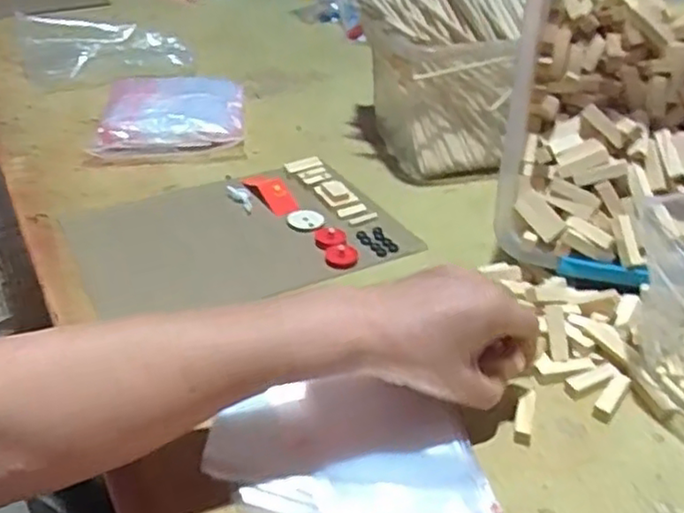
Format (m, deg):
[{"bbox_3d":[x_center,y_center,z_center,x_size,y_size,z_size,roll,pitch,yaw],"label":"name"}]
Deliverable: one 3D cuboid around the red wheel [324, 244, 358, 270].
[{"bbox_3d":[0.000,-0.001,0.591,0.027,0.007,0.026,-5,34,-9],"label":"red wheel"}]

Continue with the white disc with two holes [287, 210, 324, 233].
[{"bbox_3d":[-0.035,-0.034,0.646,0.035,0.009,0.035,0,34,0],"label":"white disc with two holes"}]

